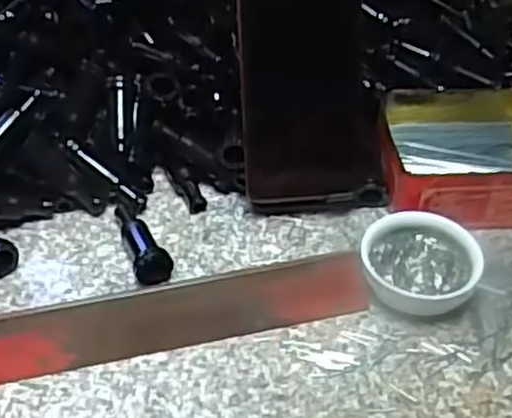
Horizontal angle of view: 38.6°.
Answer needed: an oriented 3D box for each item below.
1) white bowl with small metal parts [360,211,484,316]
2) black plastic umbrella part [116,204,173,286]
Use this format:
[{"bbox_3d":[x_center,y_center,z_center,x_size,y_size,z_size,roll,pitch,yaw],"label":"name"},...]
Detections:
[{"bbox_3d":[0.100,0.034,0.447,0.070,0.030,0.061,17,46,16],"label":"white bowl with small metal parts"},{"bbox_3d":[-0.072,0.018,0.468,0.023,0.017,0.070,-14,45,-15],"label":"black plastic umbrella part"}]

